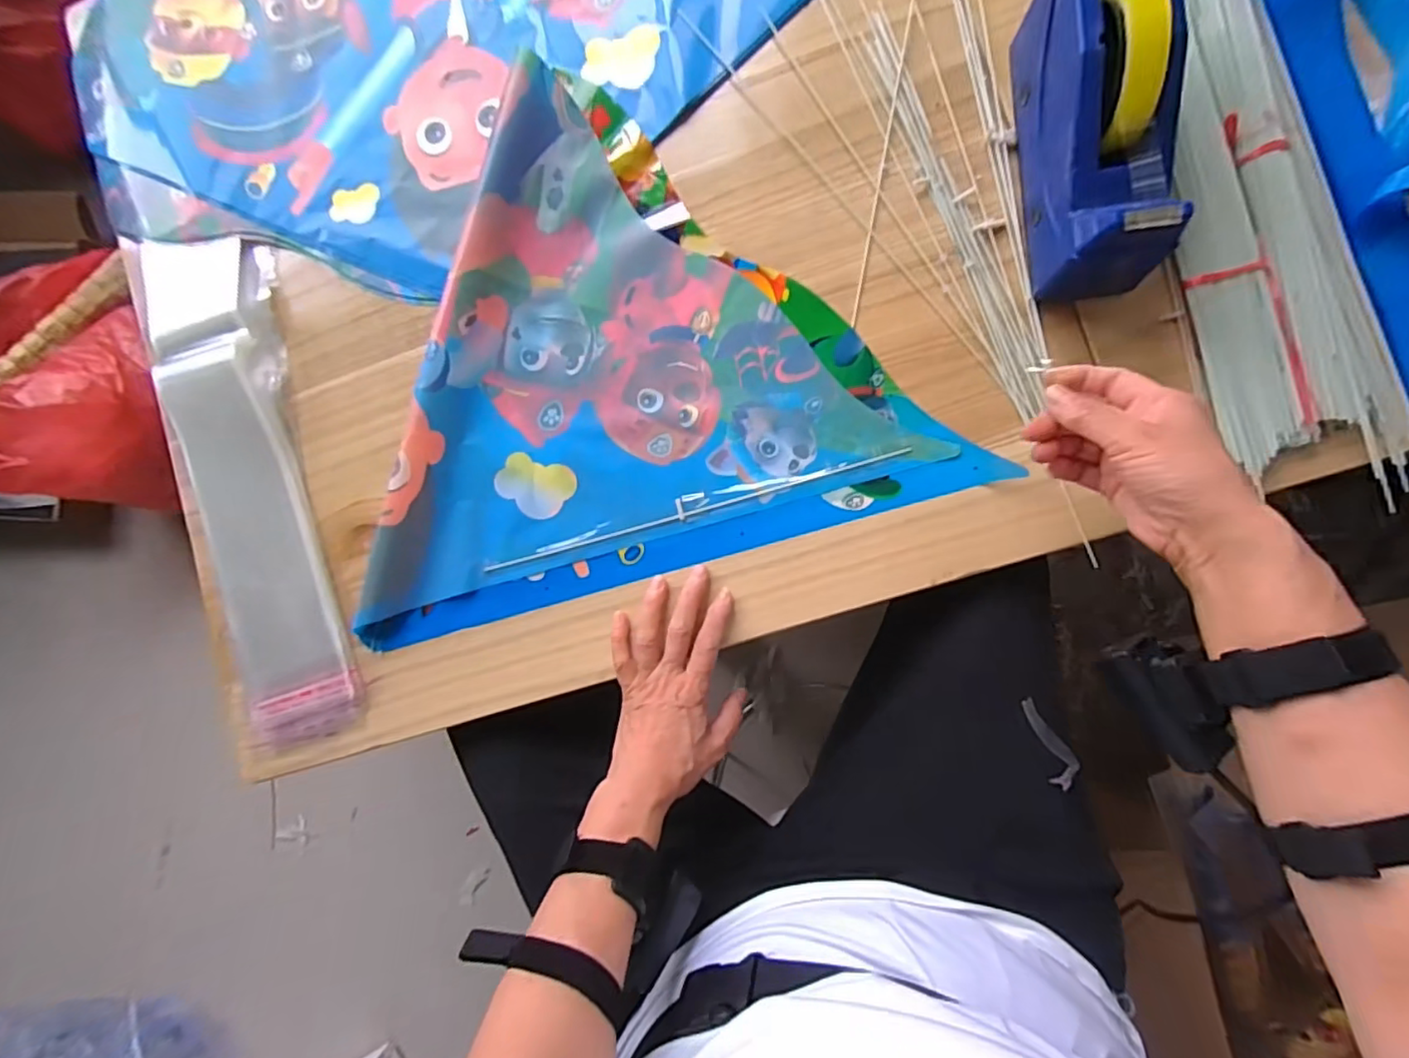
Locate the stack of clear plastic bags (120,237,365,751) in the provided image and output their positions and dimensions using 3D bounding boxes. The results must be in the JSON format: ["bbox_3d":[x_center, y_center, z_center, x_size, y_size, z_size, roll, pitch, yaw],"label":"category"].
[{"bbox_3d":[-0.403,-0.042,0.540,0.121,0.031,0.456,-16,89,0],"label":"stack of clear plastic bags"}]

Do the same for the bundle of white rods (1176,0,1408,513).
[{"bbox_3d":[0.365,-0.322,0.444,0.115,0.029,0.611,-15,87,6],"label":"bundle of white rods"}]

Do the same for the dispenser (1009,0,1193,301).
[{"bbox_3d":[0.265,-0.271,0.414,0.066,0.114,0.198,-6,88,7],"label":"dispenser"}]

